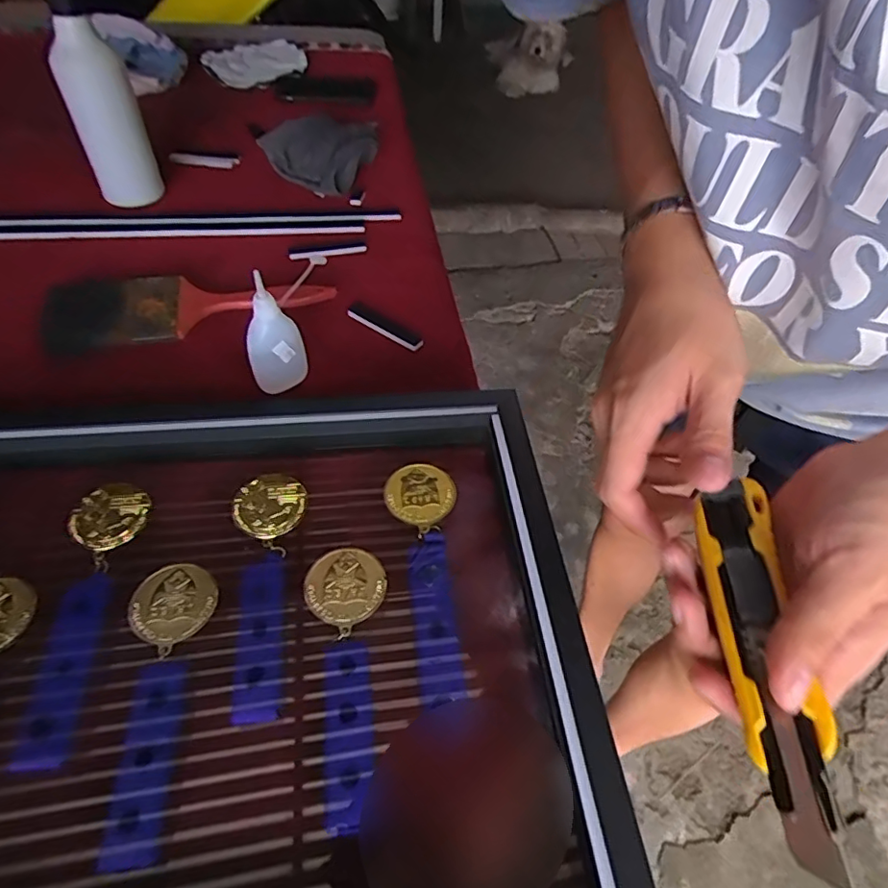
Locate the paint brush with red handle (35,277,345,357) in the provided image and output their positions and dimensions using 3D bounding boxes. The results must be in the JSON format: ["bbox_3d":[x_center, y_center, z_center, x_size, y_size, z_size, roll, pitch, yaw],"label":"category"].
[{"bbox_3d":[-0.236,-0.134,0.529,0.247,0.027,0.092,-15,53,-15],"label":"paint brush with red handle"}]

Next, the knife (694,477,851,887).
[{"bbox_3d":[0.137,0.085,0.240,0.029,0.016,0.158,5,53,1],"label":"knife"}]

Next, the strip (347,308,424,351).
[{"bbox_3d":[-0.057,-0.109,0.531,0.084,0.008,0.012,30,56,19],"label":"strip"}]

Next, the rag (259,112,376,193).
[{"bbox_3d":[-0.150,-0.387,0.728,0.128,0.038,0.151,23,53,15],"label":"rag"}]

